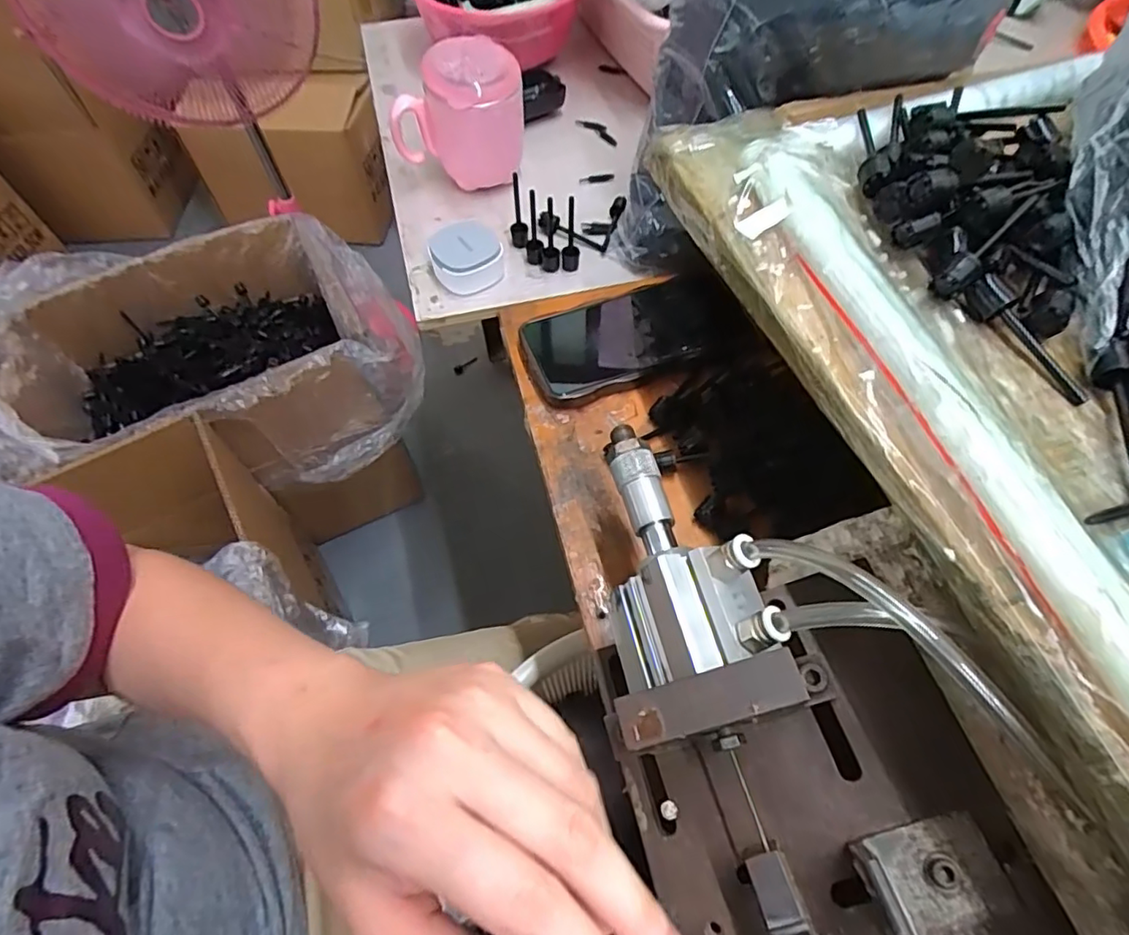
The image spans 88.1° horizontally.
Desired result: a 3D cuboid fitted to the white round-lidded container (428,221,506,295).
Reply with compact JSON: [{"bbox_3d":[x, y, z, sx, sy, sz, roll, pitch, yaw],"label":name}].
[{"bbox_3d":[-0.081,-0.170,0.471,0.052,0.034,0.056,-24,63,-13],"label":"white round-lidded container"}]

